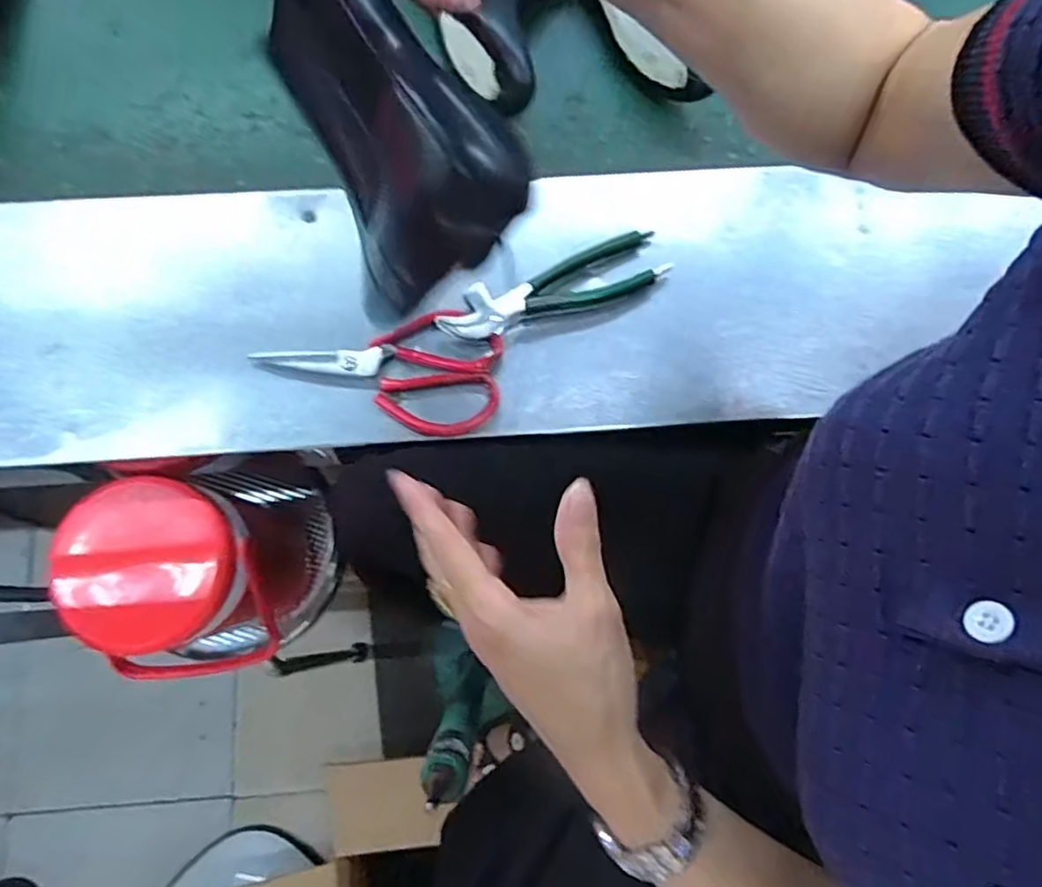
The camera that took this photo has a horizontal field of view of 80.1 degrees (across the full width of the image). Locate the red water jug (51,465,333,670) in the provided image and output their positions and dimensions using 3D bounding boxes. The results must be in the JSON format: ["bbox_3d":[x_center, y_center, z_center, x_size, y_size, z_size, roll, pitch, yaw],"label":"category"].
[{"bbox_3d":[-0.303,0.124,0.634,0.157,0.281,0.199,-11,79,-4],"label":"red water jug"}]

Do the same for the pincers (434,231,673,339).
[{"bbox_3d":[0.028,-0.127,0.517,0.192,0.023,0.049,-23,80,-5],"label":"pincers"}]

